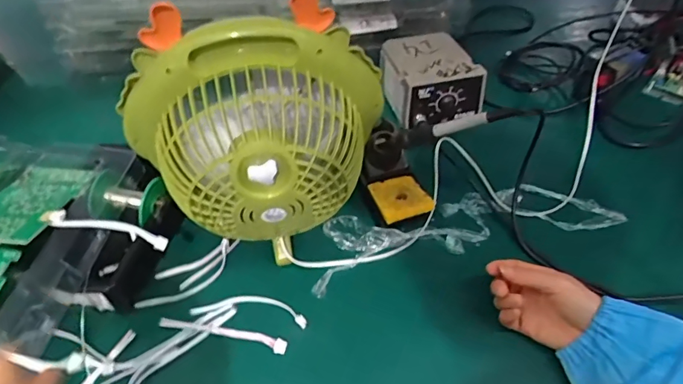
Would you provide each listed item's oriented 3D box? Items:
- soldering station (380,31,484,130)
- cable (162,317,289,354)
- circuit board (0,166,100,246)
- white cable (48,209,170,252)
[{"bbox_3d":[0.128,-0.171,0.684,0.118,0.072,0.145,-13,49,-10],"label":"soldering station"},{"bbox_3d":[-0.123,0.146,0.475,0.137,0.008,0.017,9,49,10],"label":"cable"},{"bbox_3d":[-0.323,0.011,0.467,0.082,0.009,0.128,5,34,4],"label":"circuit board"},{"bbox_3d":[-0.231,0.036,0.454,0.110,0.016,0.016,15,47,-12],"label":"white cable"}]

